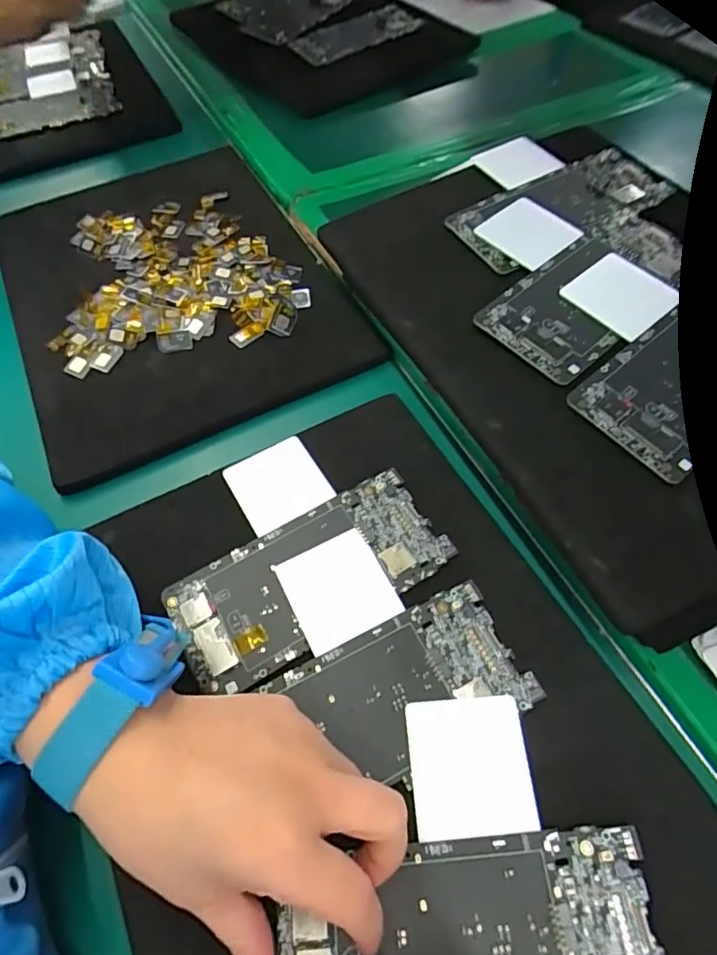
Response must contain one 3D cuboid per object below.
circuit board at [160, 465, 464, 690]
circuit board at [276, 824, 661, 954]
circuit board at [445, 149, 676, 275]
[{"bbox_3d":[-0.028,0.055,0.306,0.152,0.004,0.069,-28,61,-14],"label":"circuit board"},{"bbox_3d":[0.045,0.194,0.216,0.155,0.005,0.072,-10,59,-4],"label":"circuit board"},{"bbox_3d":[0.149,-0.197,0.387,0.159,0.008,0.076,-25,61,-12],"label":"circuit board"}]

